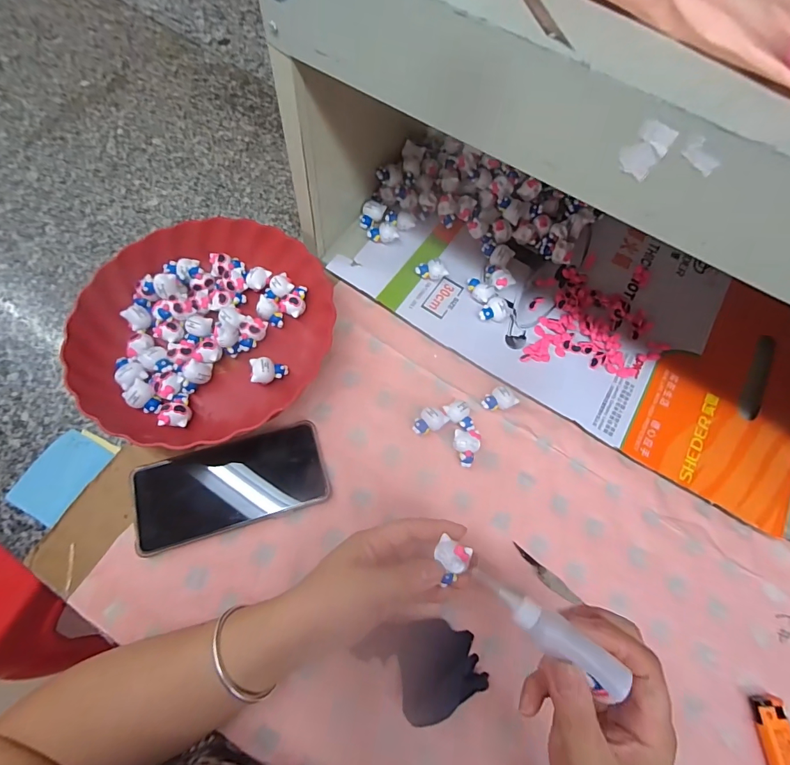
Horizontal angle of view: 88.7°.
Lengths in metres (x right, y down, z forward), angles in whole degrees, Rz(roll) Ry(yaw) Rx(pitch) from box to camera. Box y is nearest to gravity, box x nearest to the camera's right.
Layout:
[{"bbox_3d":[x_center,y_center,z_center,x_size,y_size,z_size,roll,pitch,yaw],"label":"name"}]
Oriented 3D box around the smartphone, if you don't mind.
[{"bbox_3d":[-0.150,0.094,0.373,0.165,0.015,0.078,-17,69,-9],"label":"smartphone"}]

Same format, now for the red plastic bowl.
[{"bbox_3d":[-0.193,-0.057,0.408,0.230,0.043,0.235,1,68,-2],"label":"red plastic bowl"}]

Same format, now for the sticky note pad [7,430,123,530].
[{"bbox_3d":[-0.307,0.083,0.371,0.059,0.005,0.082,29,70,10],"label":"sticky note pad"}]

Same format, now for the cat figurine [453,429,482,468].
[{"bbox_3d":[0.069,0.064,0.397,0.026,0.016,0.035,10,68,2],"label":"cat figurine"}]

